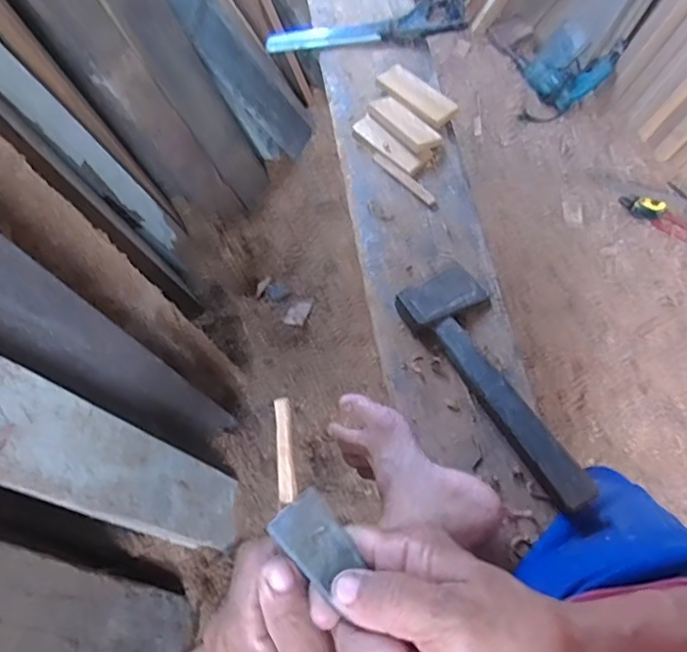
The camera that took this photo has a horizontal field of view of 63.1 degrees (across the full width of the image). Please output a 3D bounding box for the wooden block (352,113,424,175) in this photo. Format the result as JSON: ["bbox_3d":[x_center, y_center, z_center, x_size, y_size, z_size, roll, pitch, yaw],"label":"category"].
[{"bbox_3d":[0.065,-0.277,0.864,0.039,0.017,0.132,-38,70,-13],"label":"wooden block"}]

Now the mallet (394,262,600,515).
[{"bbox_3d":[0.203,0.056,0.687,0.109,0.051,0.323,-33,69,-11],"label":"mallet"}]

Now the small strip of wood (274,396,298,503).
[{"bbox_3d":[-0.031,0.065,0.295,0.009,0.005,0.054,-4,93,1],"label":"small strip of wood"}]

